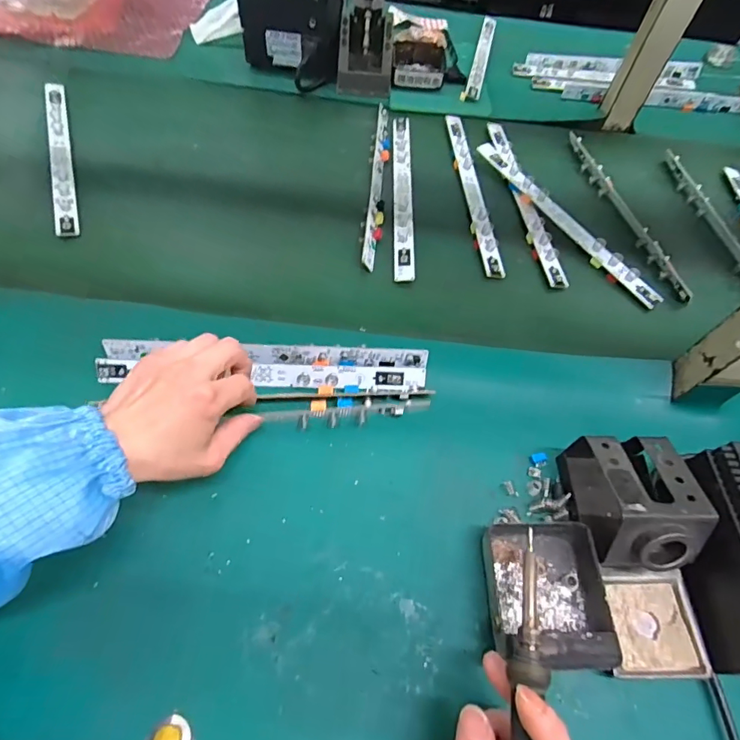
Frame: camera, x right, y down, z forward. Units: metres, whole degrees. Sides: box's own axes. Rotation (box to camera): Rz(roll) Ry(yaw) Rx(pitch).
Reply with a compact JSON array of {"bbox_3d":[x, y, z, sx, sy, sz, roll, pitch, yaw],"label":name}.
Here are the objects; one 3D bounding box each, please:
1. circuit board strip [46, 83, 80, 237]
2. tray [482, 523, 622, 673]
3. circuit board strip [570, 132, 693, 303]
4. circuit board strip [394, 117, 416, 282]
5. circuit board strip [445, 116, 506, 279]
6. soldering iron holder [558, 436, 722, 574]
[{"bbox_3d":[-0.376,-0.268,0.557,0.020,0.008,0.282,-16,62,-13],"label":"circuit board strip"},{"bbox_3d":[0.126,0.157,0.330,0.077,0.036,0.094,3,60,-3],"label":"tray"},{"bbox_3d":[0.315,-0.201,0.570,0.018,0.014,0.287,-10,61,-10],"label":"circuit board strip"},{"bbox_3d":[0.041,-0.220,0.563,0.021,0.004,0.287,3,60,-2],"label":"circuit board strip"},{"bbox_3d":[0.126,-0.229,0.574,0.025,0.006,0.286,-2,60,-5],"label":"circuit board strip"},{"bbox_3d":[0.198,0.100,0.350,0.067,0.071,0.094,2,60,-3],"label":"soldering iron holder"}]

